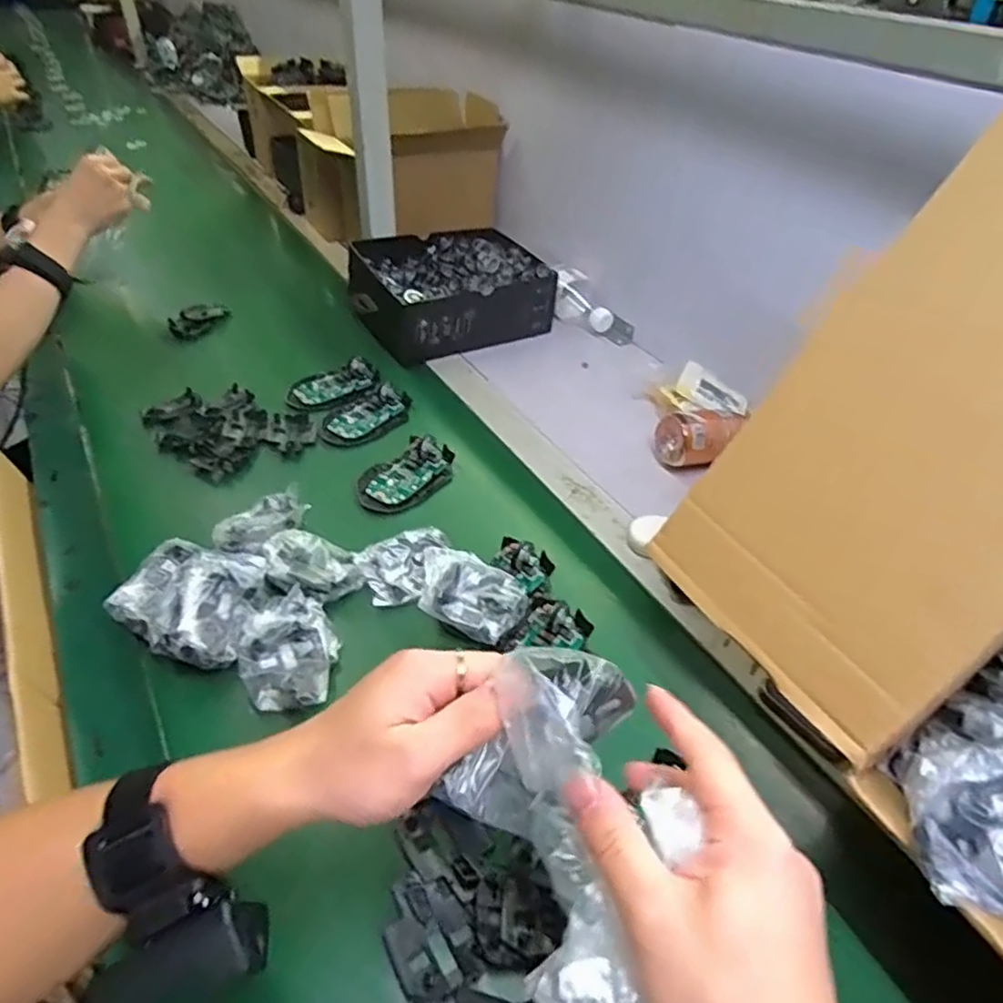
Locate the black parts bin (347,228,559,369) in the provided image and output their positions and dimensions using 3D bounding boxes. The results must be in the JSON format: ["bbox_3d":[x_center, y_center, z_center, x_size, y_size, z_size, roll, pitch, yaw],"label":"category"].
[{"bbox_3d":[-0.081,-0.294,0.927,0.244,0.093,0.198,-20,46,-29],"label":"black parts bin"}]

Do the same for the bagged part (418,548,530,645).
[{"bbox_3d":[-0.027,0.075,0.550,0.091,0.021,0.062,21,41,18],"label":"bagged part"}]

